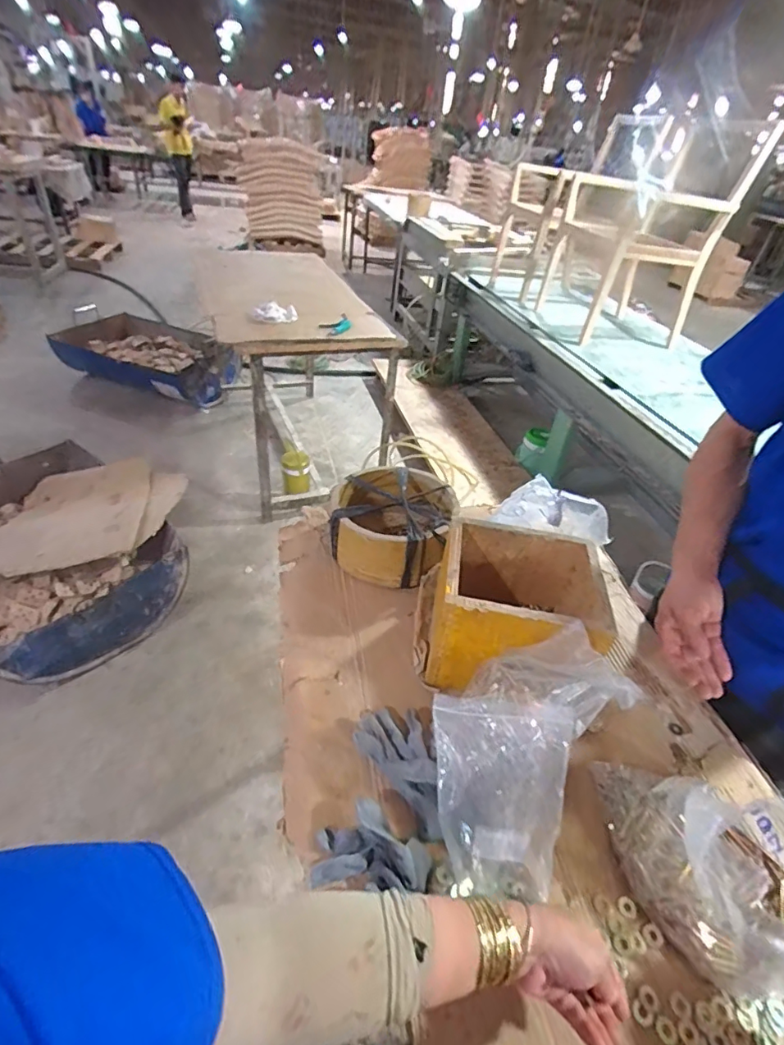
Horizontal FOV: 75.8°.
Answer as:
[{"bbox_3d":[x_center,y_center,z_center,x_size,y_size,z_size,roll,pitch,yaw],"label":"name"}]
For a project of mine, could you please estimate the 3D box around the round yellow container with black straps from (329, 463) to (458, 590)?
[{"bbox_3d":[-0.002,0.003,0.898,0.201,0.115,0.216,5,38,-4],"label":"round yellow container with black straps"}]

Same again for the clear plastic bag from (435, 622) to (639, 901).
[{"bbox_3d":[0.144,0.241,0.568,0.177,0.133,0.259,27,42,23],"label":"clear plastic bag"}]

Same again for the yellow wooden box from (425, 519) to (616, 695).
[{"bbox_3d":[0.163,0.124,0.707,0.217,0.158,0.186,11,38,4],"label":"yellow wooden box"}]

